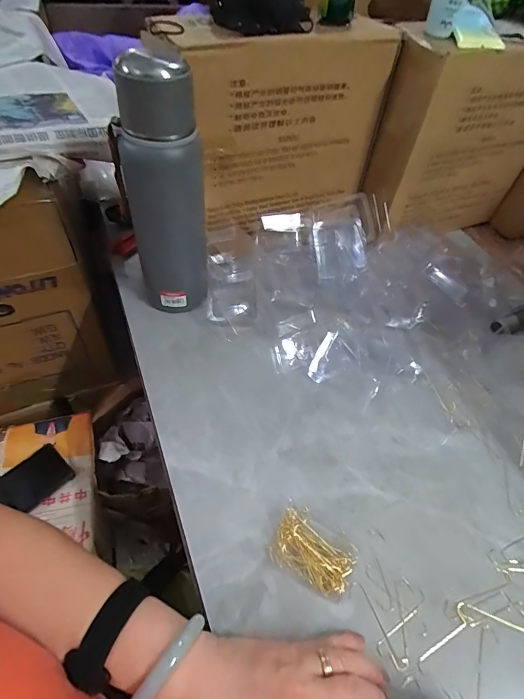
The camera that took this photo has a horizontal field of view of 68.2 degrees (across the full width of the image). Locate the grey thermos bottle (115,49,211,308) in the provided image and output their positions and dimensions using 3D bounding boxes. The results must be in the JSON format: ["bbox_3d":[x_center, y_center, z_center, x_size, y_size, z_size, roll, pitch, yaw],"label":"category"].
[{"bbox_3d":[-0.103,-0.150,0.418,0.074,0.267,0.062,-12,54,-15],"label":"grey thermos bottle"}]

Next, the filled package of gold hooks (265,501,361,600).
[{"bbox_3d":[0.047,0.177,0.347,0.073,0.019,0.054,27,55,14],"label":"filled package of gold hooks"}]

